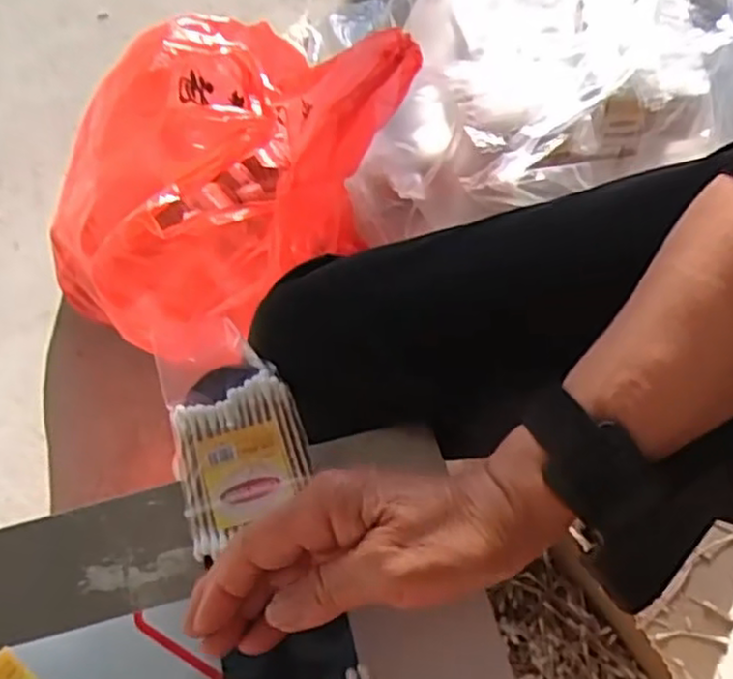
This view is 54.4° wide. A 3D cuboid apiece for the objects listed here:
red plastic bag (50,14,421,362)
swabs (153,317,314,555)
[{"bbox_3d":[-0.179,-0.182,0.767,0.345,0.288,0.352,40,72,18],"label":"red plastic bag"},{"bbox_3d":[-0.068,0.039,0.356,0.061,0.016,0.113,-15,65,-5],"label":"swabs"}]

